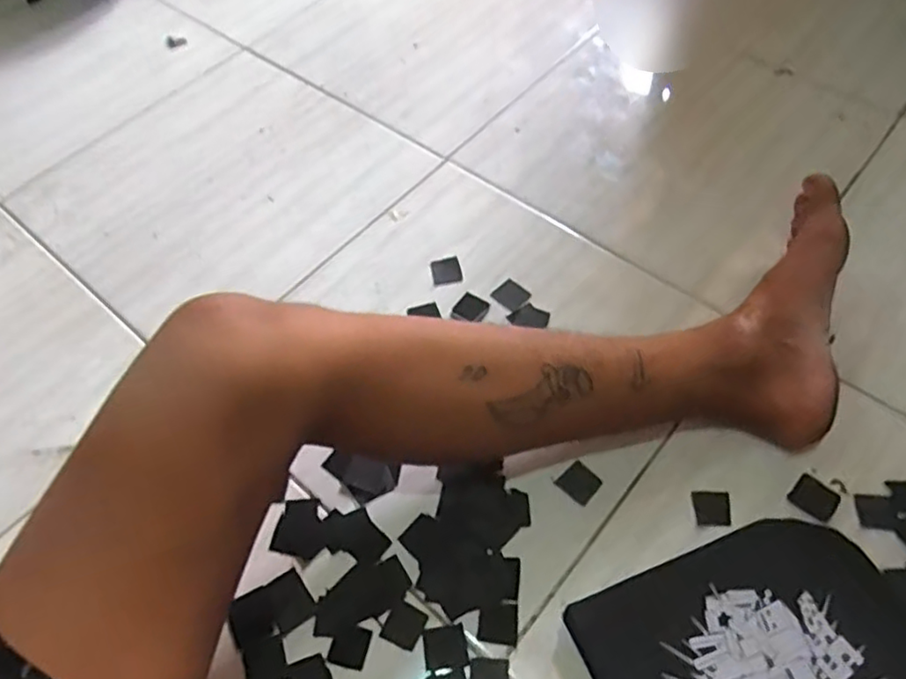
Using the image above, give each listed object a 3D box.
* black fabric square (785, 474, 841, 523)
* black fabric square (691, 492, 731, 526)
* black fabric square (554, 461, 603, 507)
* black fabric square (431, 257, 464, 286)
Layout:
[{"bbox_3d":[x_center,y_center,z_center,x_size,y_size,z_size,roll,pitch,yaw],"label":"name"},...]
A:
[{"bbox_3d":[0.309,0.135,0.538,0.035,0.004,0.034,35,66,24],"label":"black fabric square"},{"bbox_3d":[0.223,0.146,0.541,0.029,0.004,0.029,1,57,5],"label":"black fabric square"},{"bbox_3d":[0.113,0.127,0.560,0.032,0.004,0.031,37,67,25],"label":"black fabric square"},{"bbox_3d":[-0.007,-0.074,0.694,0.032,0.008,0.034,-13,57,-4],"label":"black fabric square"}]

